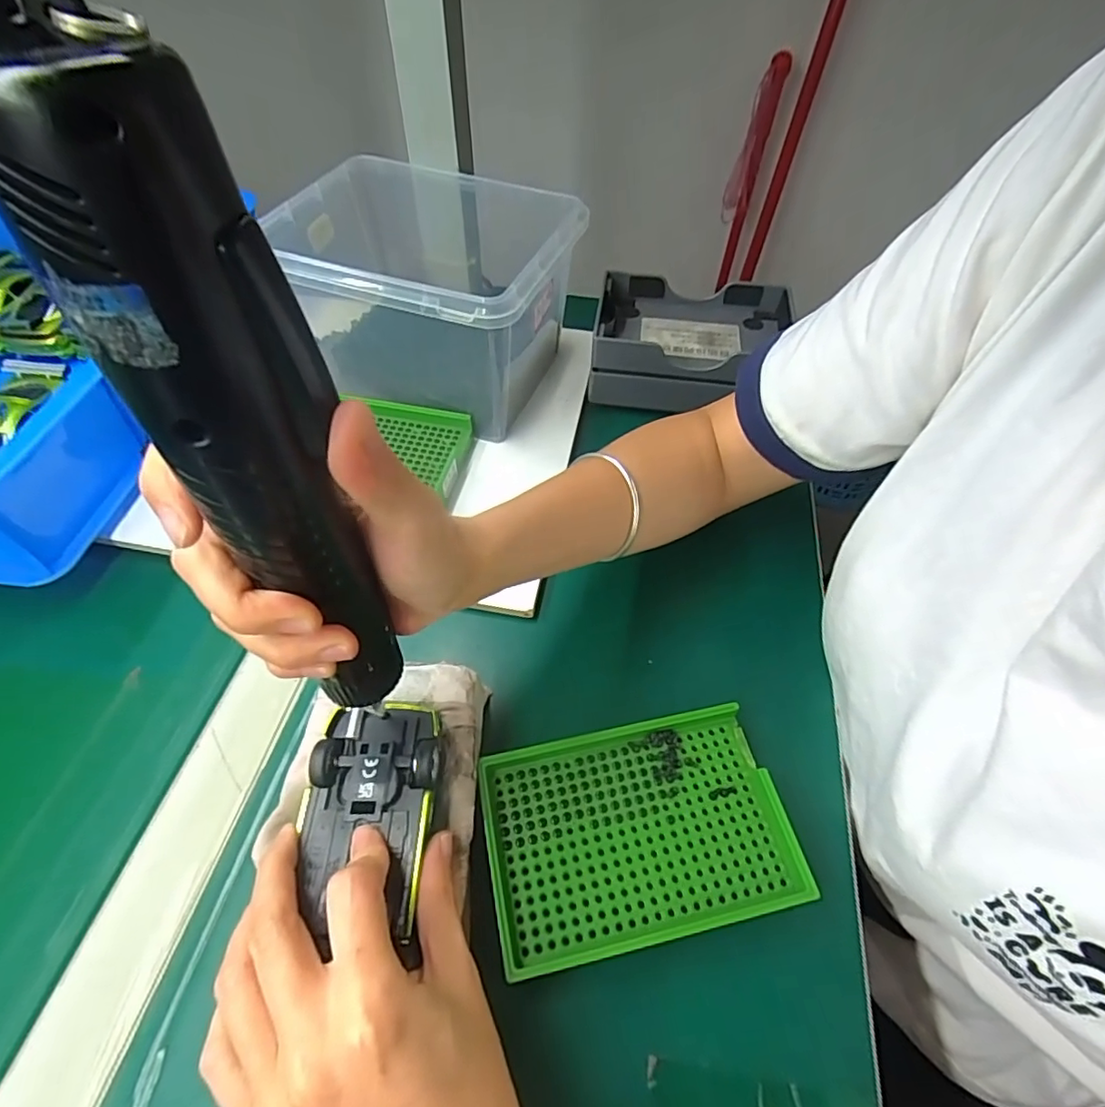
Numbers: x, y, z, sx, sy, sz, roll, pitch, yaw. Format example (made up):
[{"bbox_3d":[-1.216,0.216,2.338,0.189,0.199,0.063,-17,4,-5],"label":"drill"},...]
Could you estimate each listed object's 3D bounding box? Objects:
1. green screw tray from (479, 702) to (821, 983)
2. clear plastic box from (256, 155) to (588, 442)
[{"bbox_3d":[0.040,0.131,0.272,0.137,0.023,0.089,-10,54,-8],"label":"green screw tray"},{"bbox_3d":[-0.091,-0.200,0.436,0.207,0.114,0.181,17,55,12],"label":"clear plastic box"}]

